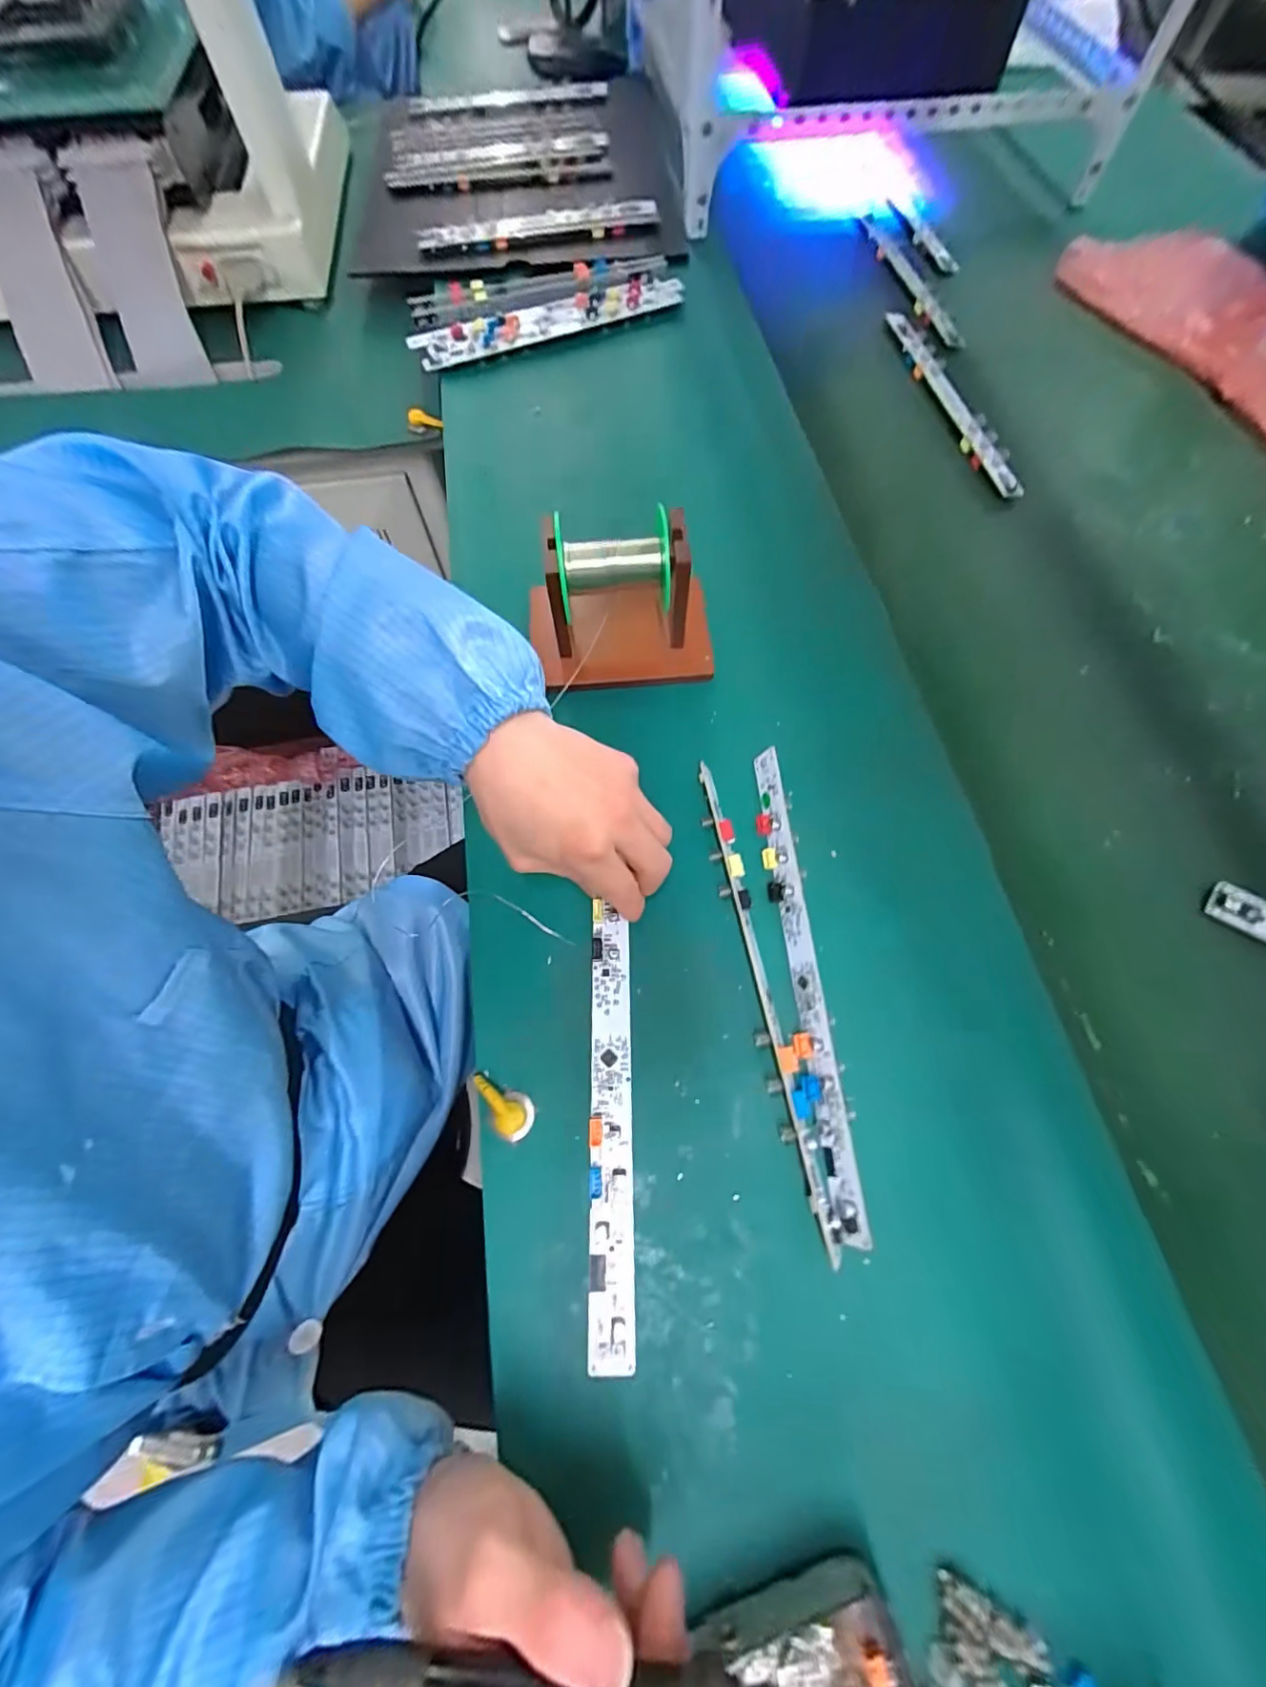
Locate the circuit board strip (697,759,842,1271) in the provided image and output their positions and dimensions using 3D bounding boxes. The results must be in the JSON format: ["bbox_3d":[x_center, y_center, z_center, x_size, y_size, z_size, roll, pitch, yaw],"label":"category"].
[{"bbox_3d":[0.074,0.080,0.333,0.016,0.021,0.284,-11,68,-2],"label":"circuit board strip"}]

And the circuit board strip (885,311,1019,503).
[{"bbox_3d":[0.312,-0.446,0.550,0.024,0.020,0.283,-12,68,-2],"label":"circuit board strip"}]

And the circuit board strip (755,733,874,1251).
[{"bbox_3d":[0.101,0.073,0.337,0.020,0.016,0.284,-4,68,1],"label":"circuit board strip"}]

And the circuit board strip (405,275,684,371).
[{"bbox_3d":[-0.093,-0.573,0.605,0.293,0.021,0.054,-19,69,-7],"label":"circuit board strip"}]

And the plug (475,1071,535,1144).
[{"bbox_3d":[-0.072,0.147,0.315,0.019,0.019,0.042,-35,71,-11],"label":"plug"}]

